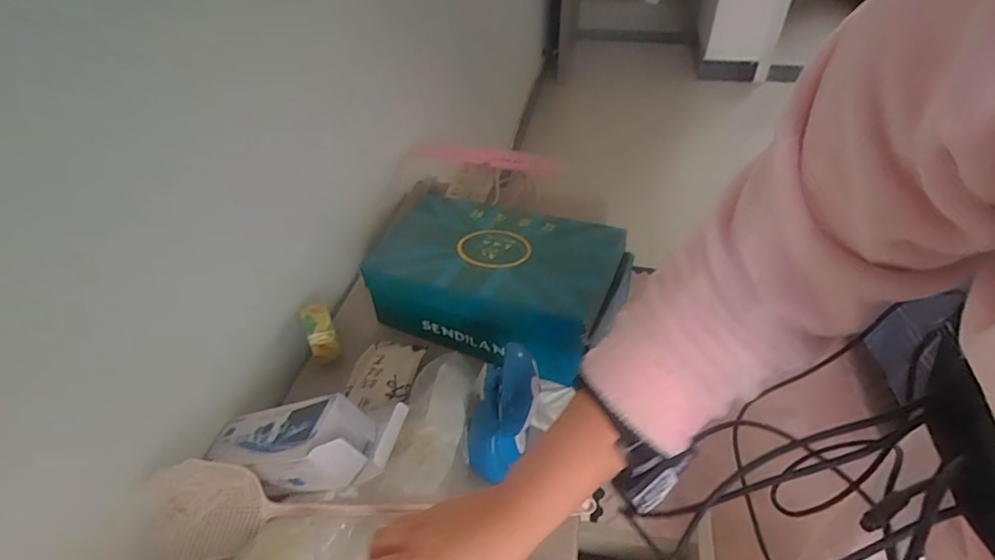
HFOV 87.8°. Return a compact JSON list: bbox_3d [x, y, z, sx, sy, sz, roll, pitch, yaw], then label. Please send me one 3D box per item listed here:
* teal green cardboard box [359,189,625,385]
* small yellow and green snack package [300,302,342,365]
[{"bbox_3d":[0.003,-0.008,0.754,0.335,0.120,0.204,19,46,20],"label":"teal green cardboard box"},{"bbox_3d":[-0.242,0.069,0.706,0.037,0.037,0.085,-18,81,-18],"label":"small yellow and green snack package"}]

